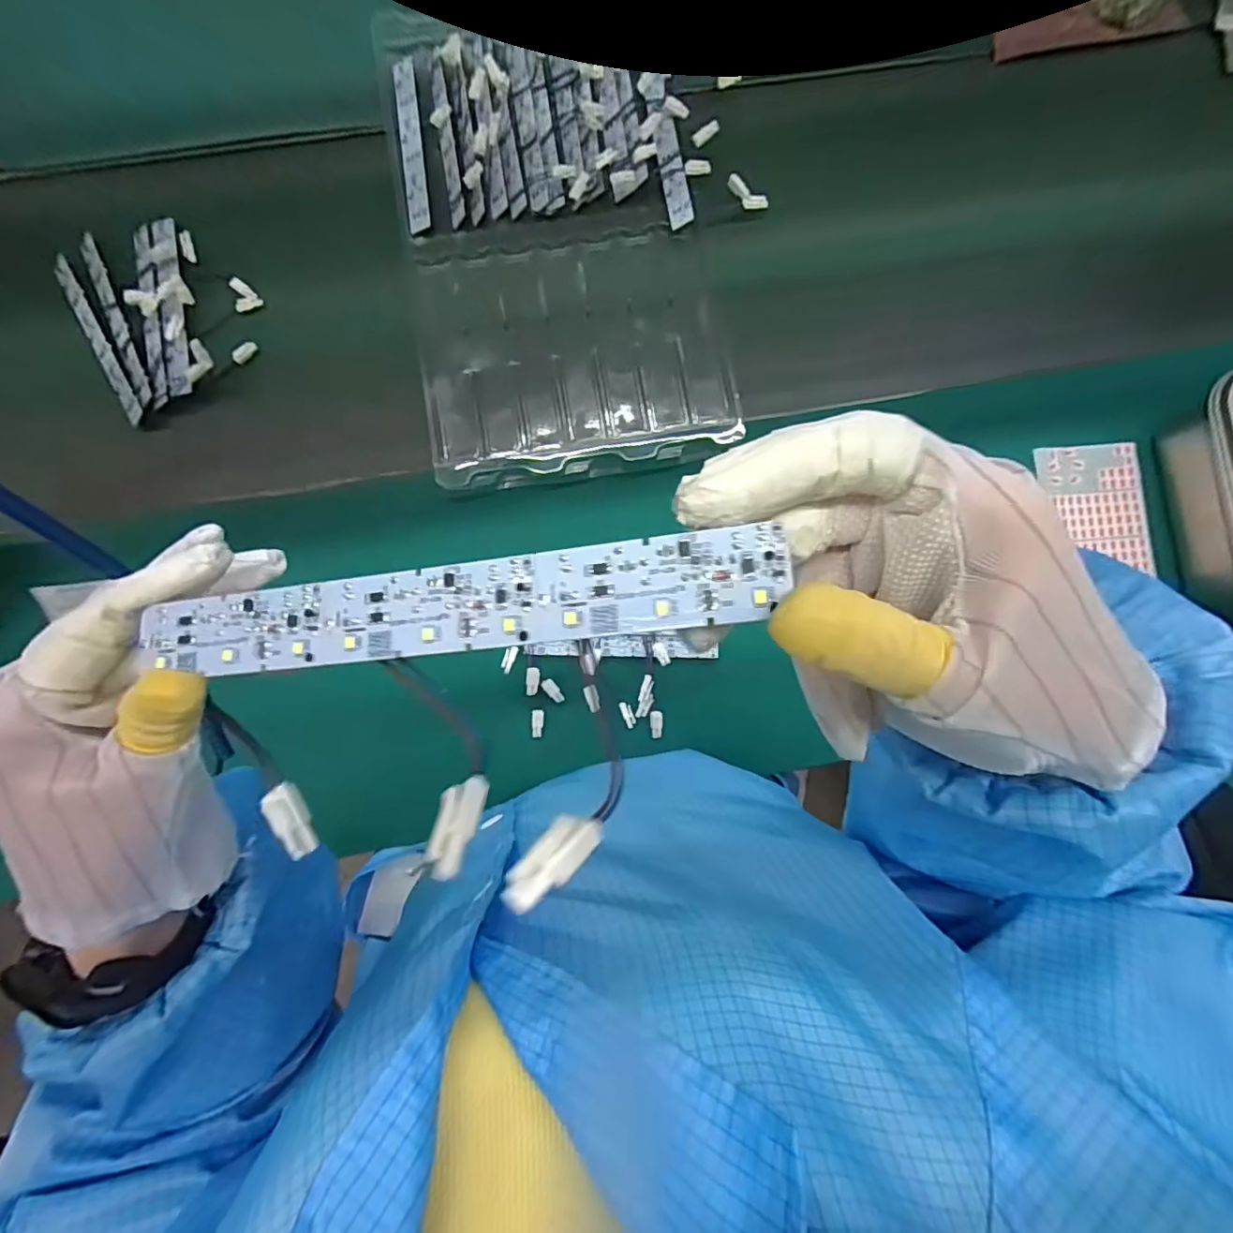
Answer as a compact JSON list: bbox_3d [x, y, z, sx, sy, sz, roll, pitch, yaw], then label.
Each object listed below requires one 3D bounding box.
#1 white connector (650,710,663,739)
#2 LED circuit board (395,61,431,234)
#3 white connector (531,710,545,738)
[{"bbox_3d":[0.040,0.107,0.564,0.012,0.004,0.027,-1,84,-1],"label":"white connector"},{"bbox_3d":[-0.217,-0.502,0.606,0.022,0.004,0.197,-7,84,-2],"label":"LED circuit board"},{"bbox_3d":[-0.078,0.105,0.560,0.011,0.004,0.027,6,83,0],"label":"white connector"}]

